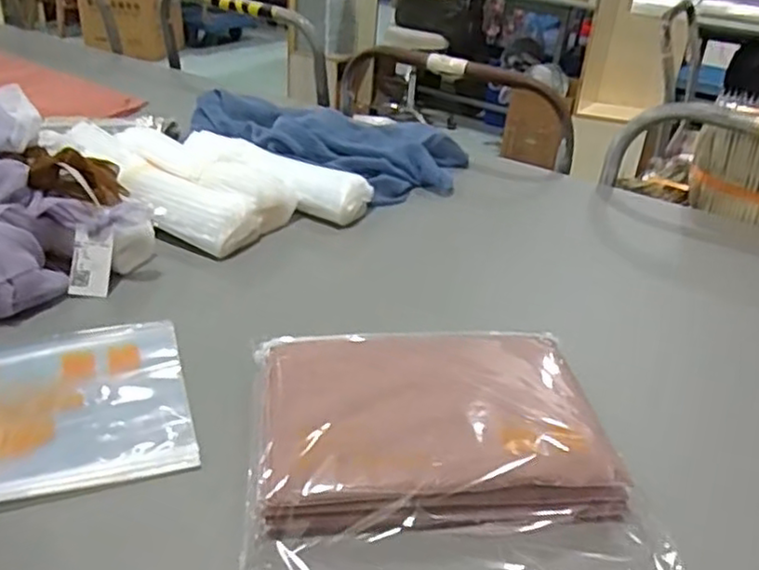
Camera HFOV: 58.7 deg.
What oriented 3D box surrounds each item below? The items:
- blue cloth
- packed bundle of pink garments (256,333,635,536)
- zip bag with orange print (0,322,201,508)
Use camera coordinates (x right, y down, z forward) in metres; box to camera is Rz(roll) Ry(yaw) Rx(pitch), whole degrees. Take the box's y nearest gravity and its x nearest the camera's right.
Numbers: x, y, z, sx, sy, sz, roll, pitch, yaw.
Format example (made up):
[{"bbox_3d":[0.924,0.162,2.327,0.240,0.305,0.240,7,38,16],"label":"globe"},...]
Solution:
[{"bbox_3d":[-0.077,-0.249,1.142,0.431,0.077,0.288,18,34,20],"label":"blue cloth"},{"bbox_3d":[0.039,0.118,0.576,0.283,0.044,0.217,0,32,-8],"label":"packed bundle of pink garments"},{"bbox_3d":[-0.319,0.112,0.584,0.292,0.014,0.210,-8,34,-20],"label":"zip bag with orange print"}]

